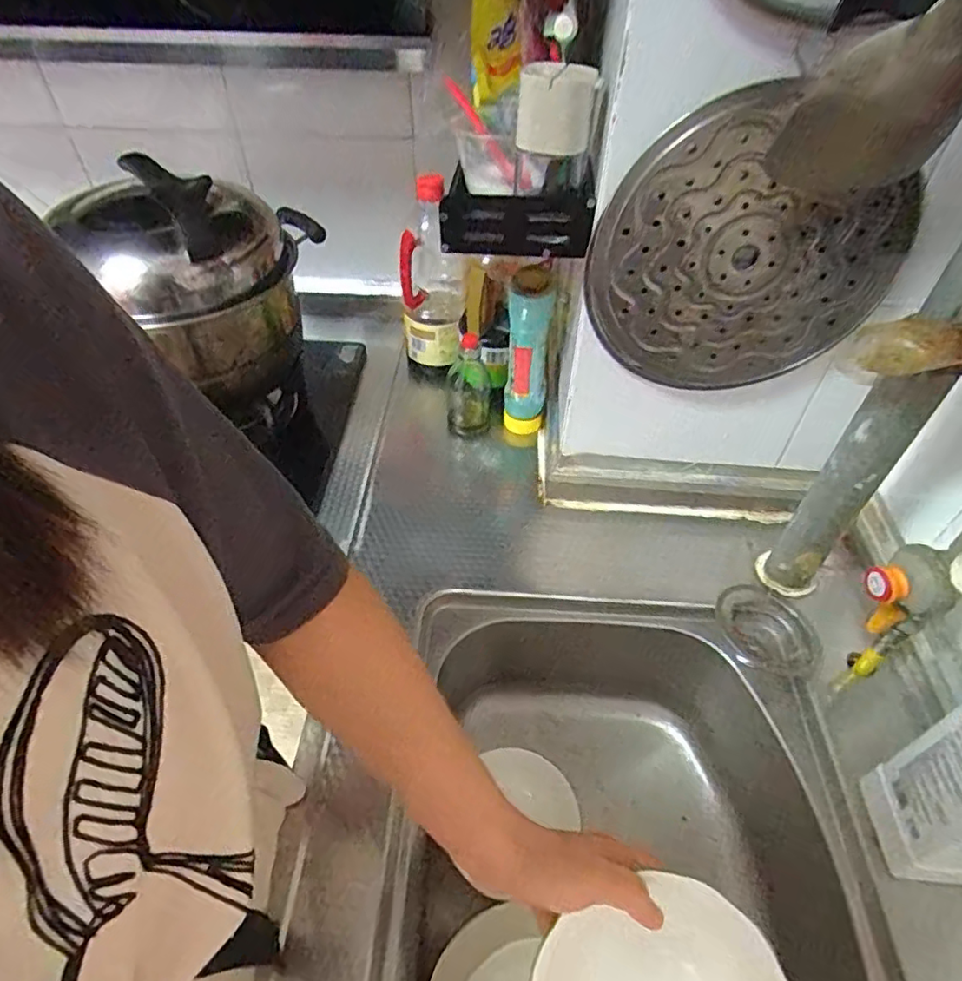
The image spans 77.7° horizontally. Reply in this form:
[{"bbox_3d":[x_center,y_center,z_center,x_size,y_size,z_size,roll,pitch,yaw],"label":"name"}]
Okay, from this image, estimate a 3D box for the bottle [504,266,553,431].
[{"bbox_3d":[0.059,-0.165,0.778,0.055,0.222,0.046,3,48,2],"label":"bottle"}]

